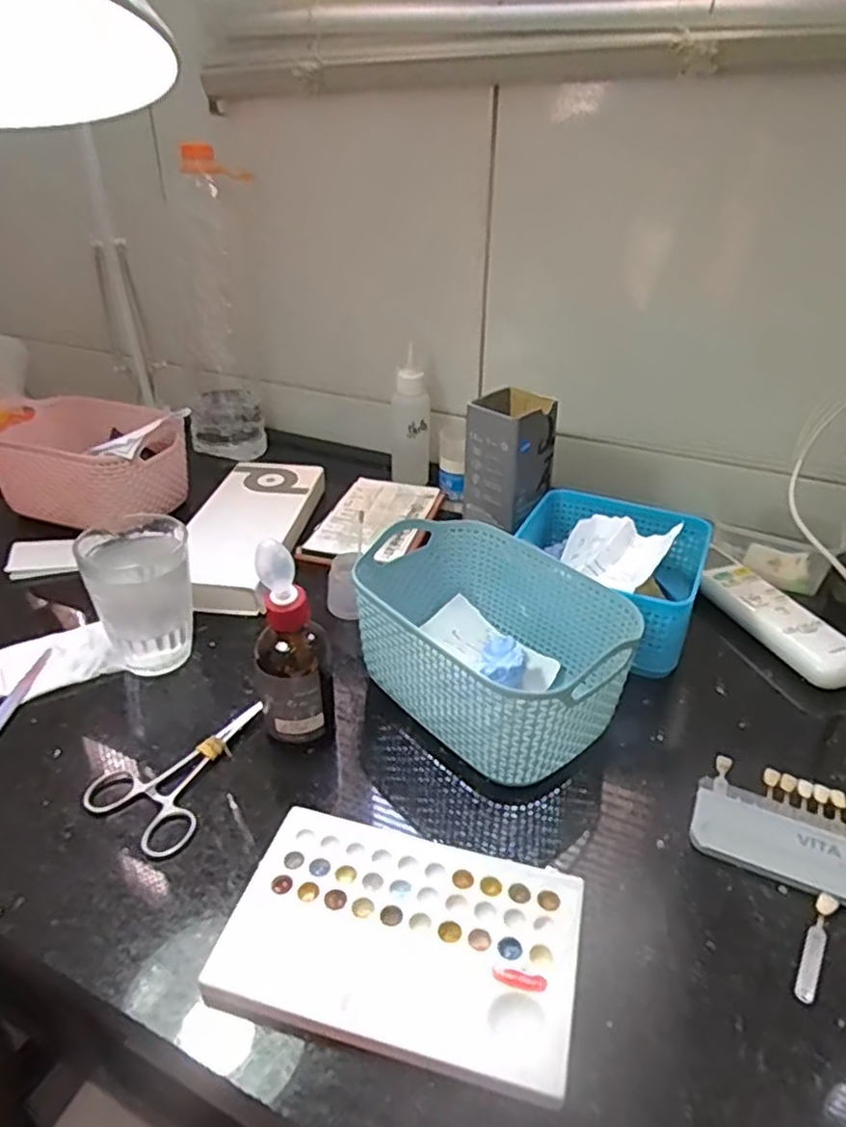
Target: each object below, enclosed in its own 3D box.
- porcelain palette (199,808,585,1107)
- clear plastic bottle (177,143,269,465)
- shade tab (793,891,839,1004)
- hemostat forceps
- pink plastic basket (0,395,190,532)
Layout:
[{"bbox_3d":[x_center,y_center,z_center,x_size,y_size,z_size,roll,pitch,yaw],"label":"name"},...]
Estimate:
[{"bbox_3d":[-0.009,0.168,0.315,0.153,0.015,0.098,9,34,13],"label":"porcelain palette"},{"bbox_3d":[-0.221,-0.262,0.744,0.103,0.284,0.079,-10,34,-16],"label":"clear plastic bottle"},{"bbox_3d":[0.179,0.174,0.316,0.008,0.004,0.056,22,39,30],"label":"shade tab"},{"bbox_3d":[-0.132,0.114,0.397,0.067,0.007,0.102,20,38,28],"label":"hemostat forceps"},{"bbox_3d":[-0.323,-0.096,0.642,0.204,0.071,0.110,21,38,29],"label":"pink plastic basket"}]

